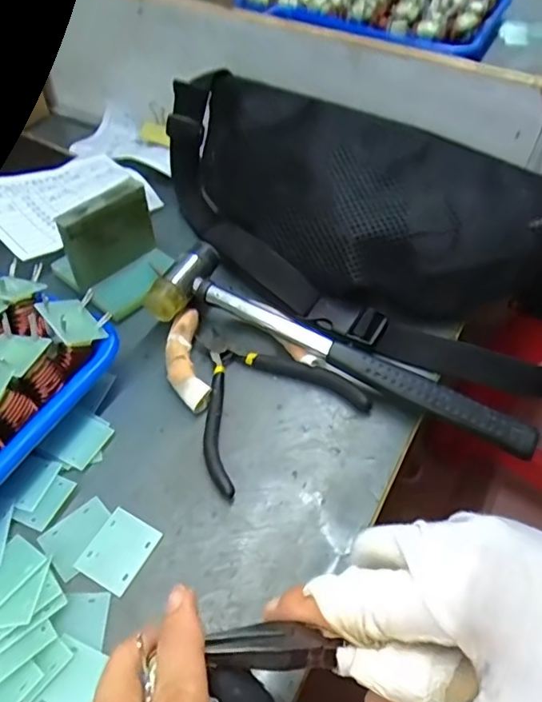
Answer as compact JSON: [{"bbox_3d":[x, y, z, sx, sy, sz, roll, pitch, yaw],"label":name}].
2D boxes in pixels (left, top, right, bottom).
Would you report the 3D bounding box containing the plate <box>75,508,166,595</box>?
[{"bbox_3d":[-0.076,0.099,0.271,0.029,0.004,0.035,23,53,17],"label":"plate"}]

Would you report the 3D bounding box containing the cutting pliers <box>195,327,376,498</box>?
[{"bbox_3d":[-0.014,0.019,0.337,0.102,0.010,0.114,-27,56,-23],"label":"cutting pliers"}]

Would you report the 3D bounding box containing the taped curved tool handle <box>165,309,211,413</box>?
[{"bbox_3d":[-0.054,0.005,0.345,0.024,0.016,0.073,-8,50,-9],"label":"taped curved tool handle"}]

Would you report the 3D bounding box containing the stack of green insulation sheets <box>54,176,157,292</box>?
[{"bbox_3d":[-0.112,-0.080,0.378,0.020,0.060,0.063,30,55,21],"label":"stack of green insulation sheets"}]

